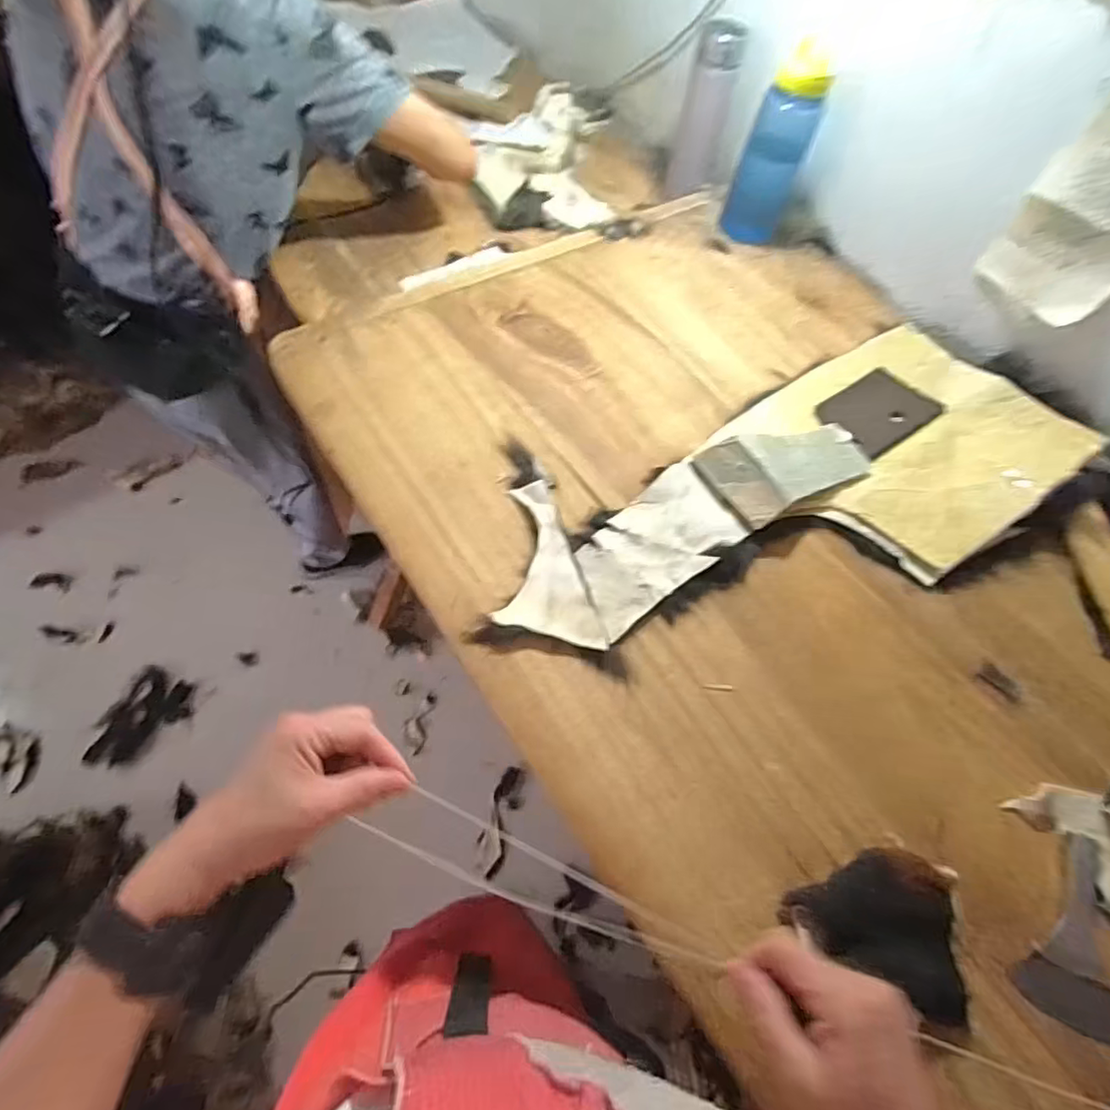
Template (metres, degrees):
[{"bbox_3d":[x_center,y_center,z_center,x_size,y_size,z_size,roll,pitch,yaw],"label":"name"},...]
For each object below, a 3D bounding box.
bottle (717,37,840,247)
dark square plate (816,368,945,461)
[{"bbox_3d":[0.293,-0.537,0.773,0.076,0.207,0.061,19,61,7],"label":"bottle"},{"bbox_3d":[0.385,-0.172,0.691,0.138,0.007,0.094,-31,67,-20],"label":"dark square plate"}]

